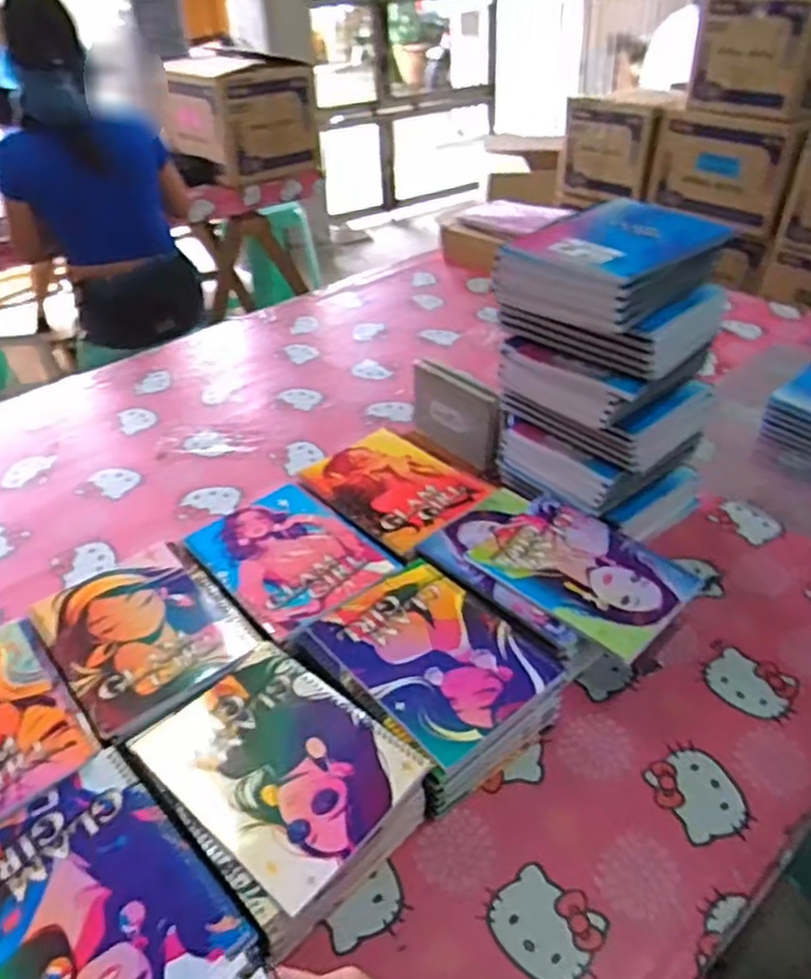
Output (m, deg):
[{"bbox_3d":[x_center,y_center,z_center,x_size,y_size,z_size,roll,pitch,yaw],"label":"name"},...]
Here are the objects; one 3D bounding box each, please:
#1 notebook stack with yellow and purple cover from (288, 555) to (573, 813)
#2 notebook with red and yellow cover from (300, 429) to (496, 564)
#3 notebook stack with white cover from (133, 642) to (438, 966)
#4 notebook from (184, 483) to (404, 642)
[{"bbox_3d":[0.029,0.178,0.694,0.170,0.075,0.203,-28,44,-30],"label":"notebook stack with yellow and purple cover"},{"bbox_3d":[-0.019,-0.006,0.880,0.157,0.013,0.204,-32,46,-33],"label":"notebook with red and yellow cover"},{"bbox_3d":[-0.105,0.247,0.607,0.204,0.073,0.160,27,46,33],"label":"notebook stack with white cover"},{"bbox_3d":[-0.129,0.067,0.788,0.154,0.008,0.205,-29,45,-31],"label":"notebook"}]

